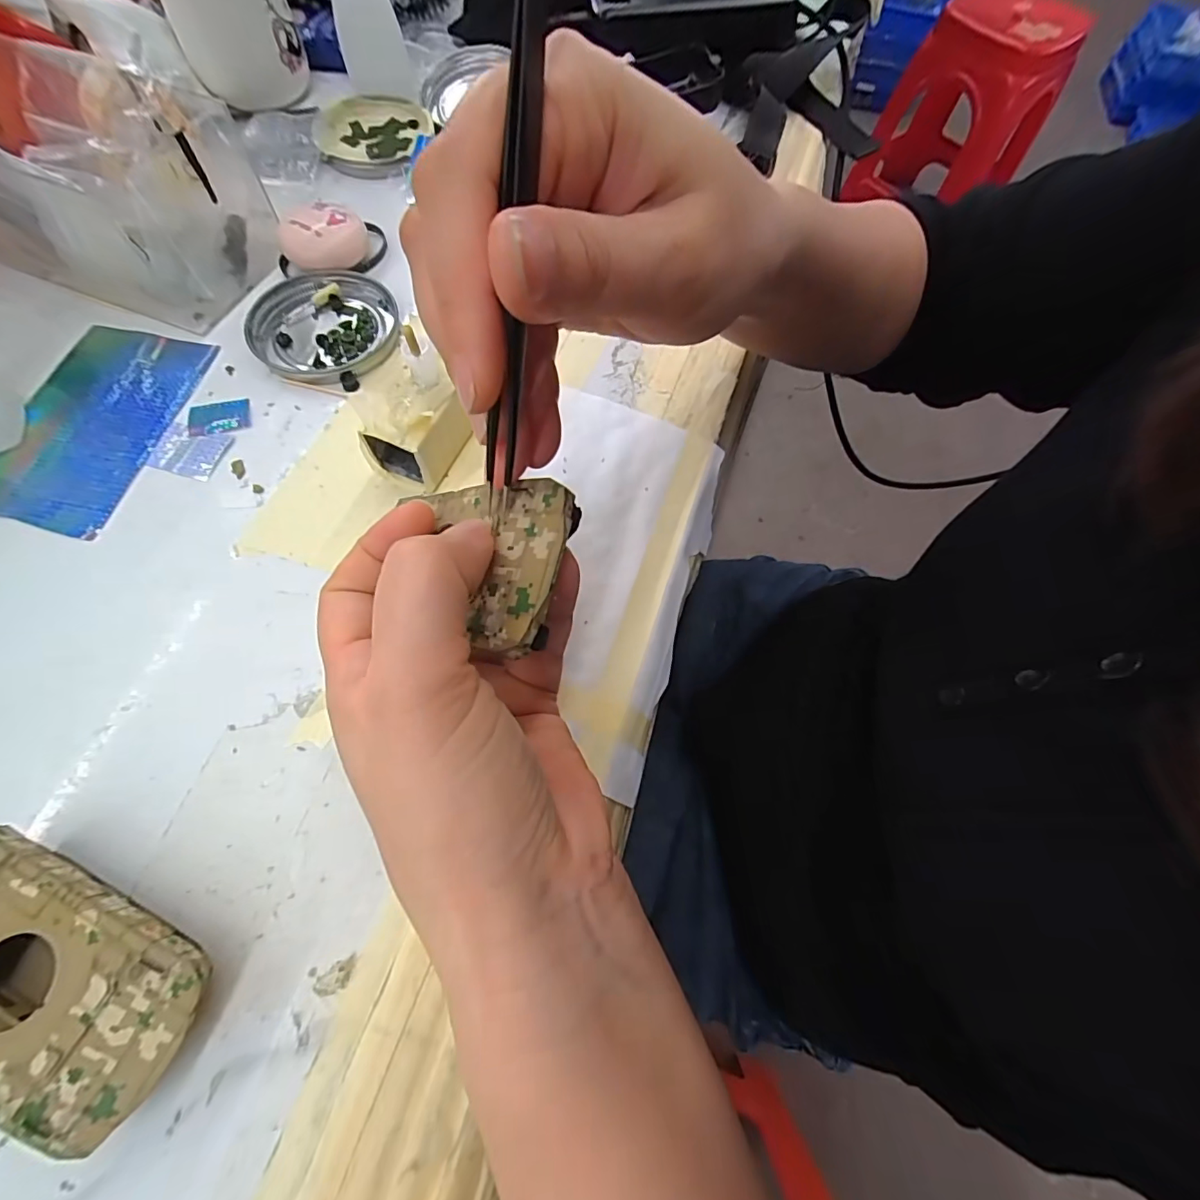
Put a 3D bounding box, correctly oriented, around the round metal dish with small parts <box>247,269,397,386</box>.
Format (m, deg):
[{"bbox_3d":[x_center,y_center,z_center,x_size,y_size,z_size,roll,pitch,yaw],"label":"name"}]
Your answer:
[{"bbox_3d":[-0.155,-0.152,0.284,0.076,0.008,0.079,1,67,-3],"label":"round metal dish with small parts"}]

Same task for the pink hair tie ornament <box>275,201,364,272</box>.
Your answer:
[{"bbox_3d":[-0.161,-0.211,0.296,0.047,0.022,0.032,-25,71,-13],"label":"pink hair tie ornament"}]

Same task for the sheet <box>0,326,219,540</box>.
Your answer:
[{"bbox_3d":[-0.259,-0.092,0.258,0.080,0.004,0.122,10,67,1],"label":"sheet"}]

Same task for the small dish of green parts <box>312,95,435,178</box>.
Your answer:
[{"bbox_3d":[-0.162,-0.329,0.357,0.072,0.014,0.079,1,67,-3],"label":"small dish of green parts"}]

